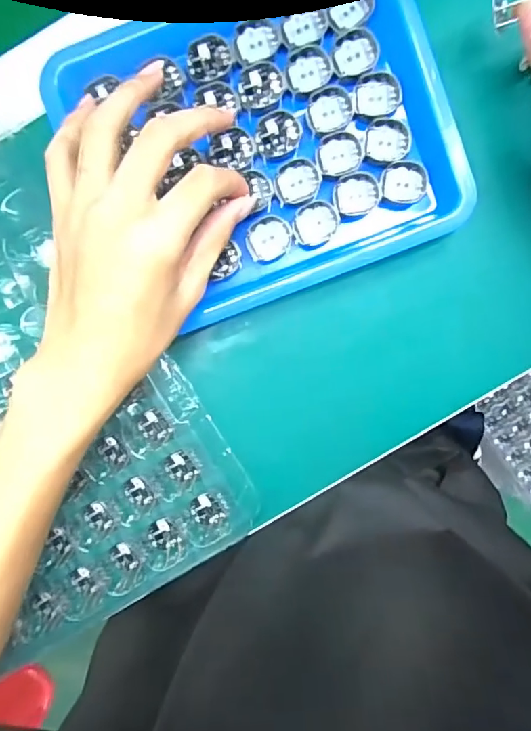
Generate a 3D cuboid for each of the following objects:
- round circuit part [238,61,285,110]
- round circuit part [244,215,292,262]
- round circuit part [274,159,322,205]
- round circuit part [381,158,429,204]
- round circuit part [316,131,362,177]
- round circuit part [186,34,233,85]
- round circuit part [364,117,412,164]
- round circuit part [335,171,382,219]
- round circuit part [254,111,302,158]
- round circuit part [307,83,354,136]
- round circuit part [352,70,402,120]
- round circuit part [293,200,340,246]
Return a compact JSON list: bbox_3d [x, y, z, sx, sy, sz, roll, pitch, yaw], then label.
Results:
[{"bbox_3d":[-0.003,-0.168,0.300,0.025,0.004,0.027,1,97,5],"label":"round circuit part"},{"bbox_3d":[0.002,-0.080,0.313,0.027,0.006,0.026,-5,97,6],"label":"round circuit part"},{"bbox_3d":[0.020,-0.113,0.308,0.028,0.004,0.025,-5,97,6],"label":"round circuit part"},{"bbox_3d":[0.086,-0.113,0.307,0.027,0.004,0.025,1,97,5],"label":"round circuit part"},{"bbox_3d":[0.045,-0.130,0.307,0.027,0.004,0.026,1,97,5],"label":"round circuit part"},{"bbox_3d":[-0.033,-0.182,0.298,0.026,0.004,0.026,2,97,5],"label":"round circuit part"},{"bbox_3d":[0.075,-0.138,0.306,0.027,0.004,0.026,1,97,5],"label":"round circuit part"},{"bbox_3d":[0.056,-0.106,0.311,0.028,0.005,0.025,-8,96,6],"label":"round circuit part"},{"bbox_3d":[0.008,-0.140,0.303,0.028,0.004,0.025,-12,96,6],"label":"round circuit part"},{"bbox_3d":[0.040,-0.155,0.304,0.027,0.004,0.026,1,97,5],"label":"round circuit part"},{"bbox_3d":[0.067,-0.164,0.305,0.028,0.005,0.026,1,97,5],"label":"round circuit part"},{"bbox_3d":[0.032,-0.089,0.312,0.028,0.008,0.025,-15,96,7],"label":"round circuit part"}]

